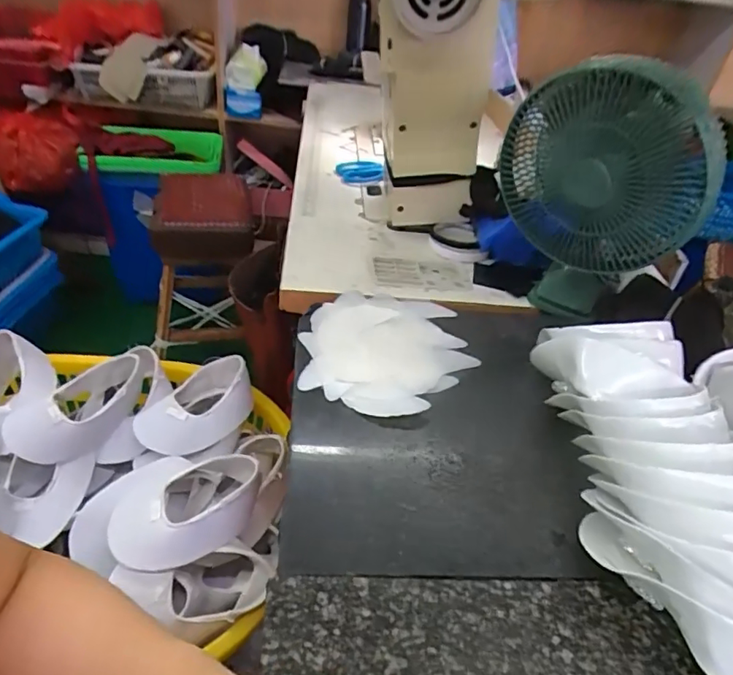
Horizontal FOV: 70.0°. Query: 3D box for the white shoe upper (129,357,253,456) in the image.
[{"bbox_3d":[-0.241,0.098,0.757,0.170,0.066,0.122,-27,50,-37],"label":"white shoe upper"}]

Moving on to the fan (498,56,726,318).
[{"bbox_3d":[0.262,-0.159,0.639,0.201,0.320,0.218,15,38,12],"label":"fan"}]

